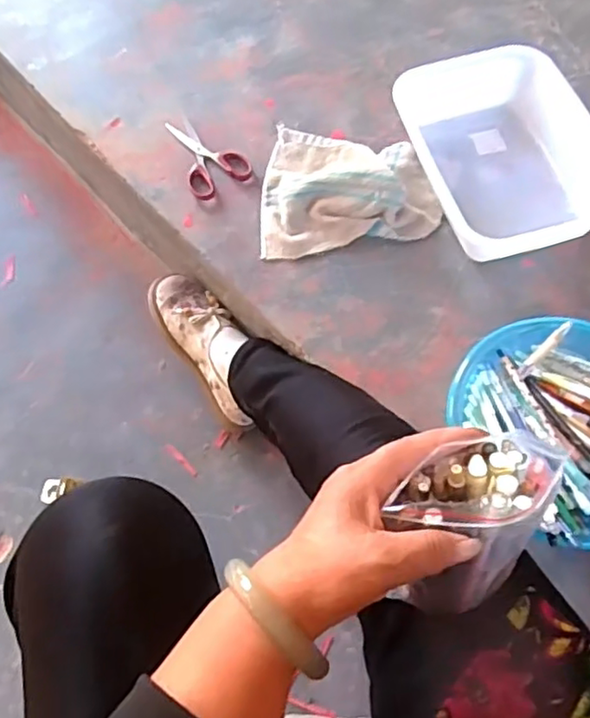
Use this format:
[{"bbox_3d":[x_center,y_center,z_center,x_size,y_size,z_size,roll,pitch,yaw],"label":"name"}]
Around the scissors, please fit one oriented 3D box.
[{"bbox_3d":[-0.122,-0.281,0.853,0.086,0.004,0.141,-27,67,-11],"label":"scissors"}]

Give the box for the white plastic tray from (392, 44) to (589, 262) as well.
[{"bbox_3d":[0.256,-0.254,0.786,0.206,0.080,0.257,-16,66,-6],"label":"white plastic tray"}]

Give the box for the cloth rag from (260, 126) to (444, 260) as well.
[{"bbox_3d":[0.067,-0.233,0.797,0.223,0.050,0.201,-2,65,1],"label":"cloth rag"}]

